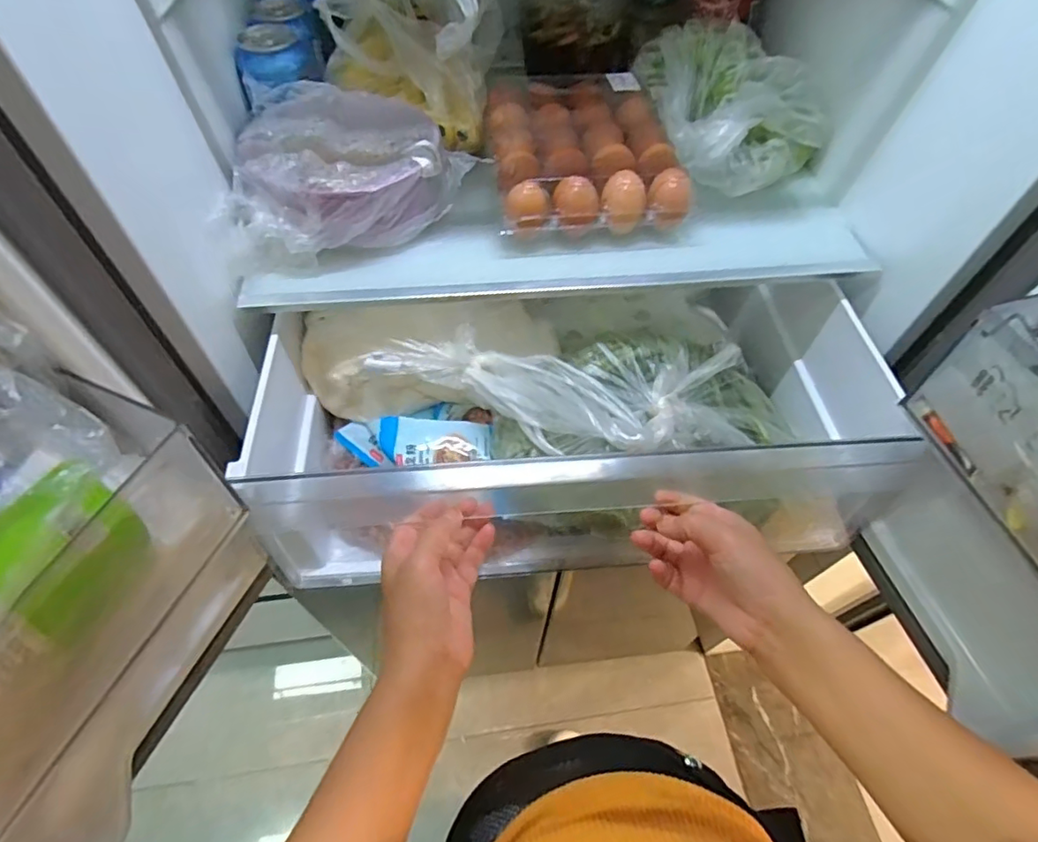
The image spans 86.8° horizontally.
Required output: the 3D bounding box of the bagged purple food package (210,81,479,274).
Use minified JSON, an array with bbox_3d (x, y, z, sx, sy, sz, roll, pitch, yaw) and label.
[{"bbox_3d":[-0.164,-0.232,0.506,0.225,0.076,0.160,-18,58,-14],"label":"bagged purple food package"}]

